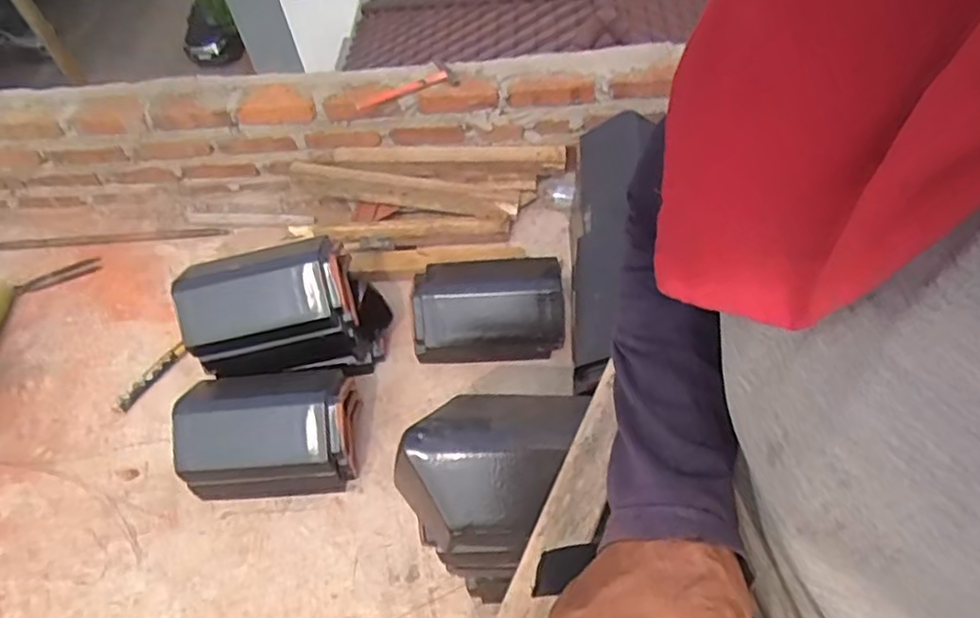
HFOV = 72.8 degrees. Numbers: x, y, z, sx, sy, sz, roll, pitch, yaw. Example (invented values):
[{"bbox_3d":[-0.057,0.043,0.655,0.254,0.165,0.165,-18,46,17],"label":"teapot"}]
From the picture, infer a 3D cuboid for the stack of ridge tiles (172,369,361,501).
[{"bbox_3d":[-0.458,0.249,1.411,0.351,0.218,0.241,-6,53,2],"label":"stack of ridge tiles"}]

